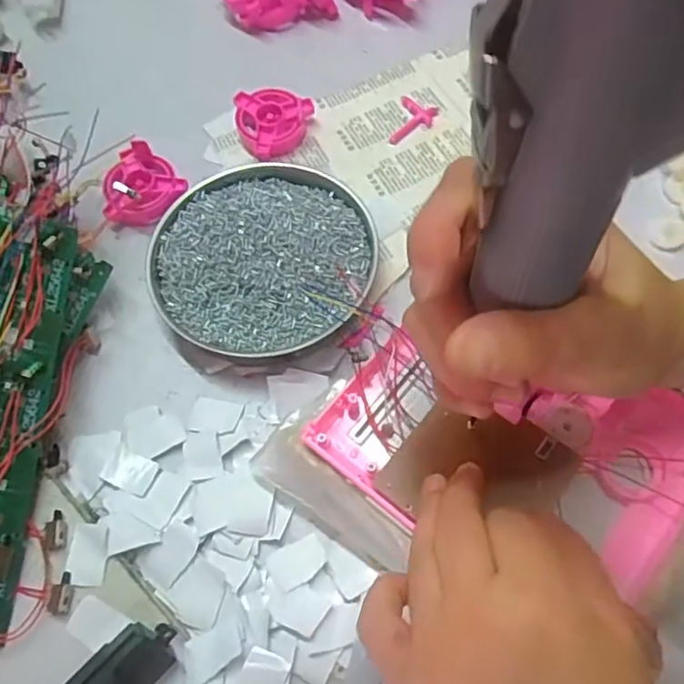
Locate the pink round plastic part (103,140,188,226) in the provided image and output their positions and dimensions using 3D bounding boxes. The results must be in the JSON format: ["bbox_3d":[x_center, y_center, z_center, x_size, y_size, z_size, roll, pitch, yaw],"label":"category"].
[{"bbox_3d":[-0.135,-0.103,0.412,0.053,0.027,0.046,-28,68,-10],"label":"pink round plastic part"}]

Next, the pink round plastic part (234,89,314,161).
[{"bbox_3d":[-0.046,-0.153,0.435,0.053,0.017,0.049,-1,66,2],"label":"pink round plastic part"}]

